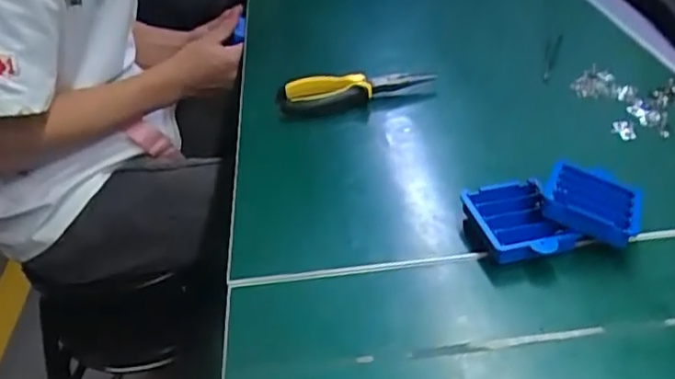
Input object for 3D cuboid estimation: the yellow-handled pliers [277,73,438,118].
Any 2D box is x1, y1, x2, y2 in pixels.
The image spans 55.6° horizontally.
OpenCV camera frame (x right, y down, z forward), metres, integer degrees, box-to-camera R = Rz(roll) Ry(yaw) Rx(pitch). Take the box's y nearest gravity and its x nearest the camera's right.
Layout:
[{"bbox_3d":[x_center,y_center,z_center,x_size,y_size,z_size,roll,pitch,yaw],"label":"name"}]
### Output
[{"bbox_3d":[0.019,-0.107,0.666,0.151,0.022,0.059,1,36,9],"label":"yellow-handled pliers"}]

